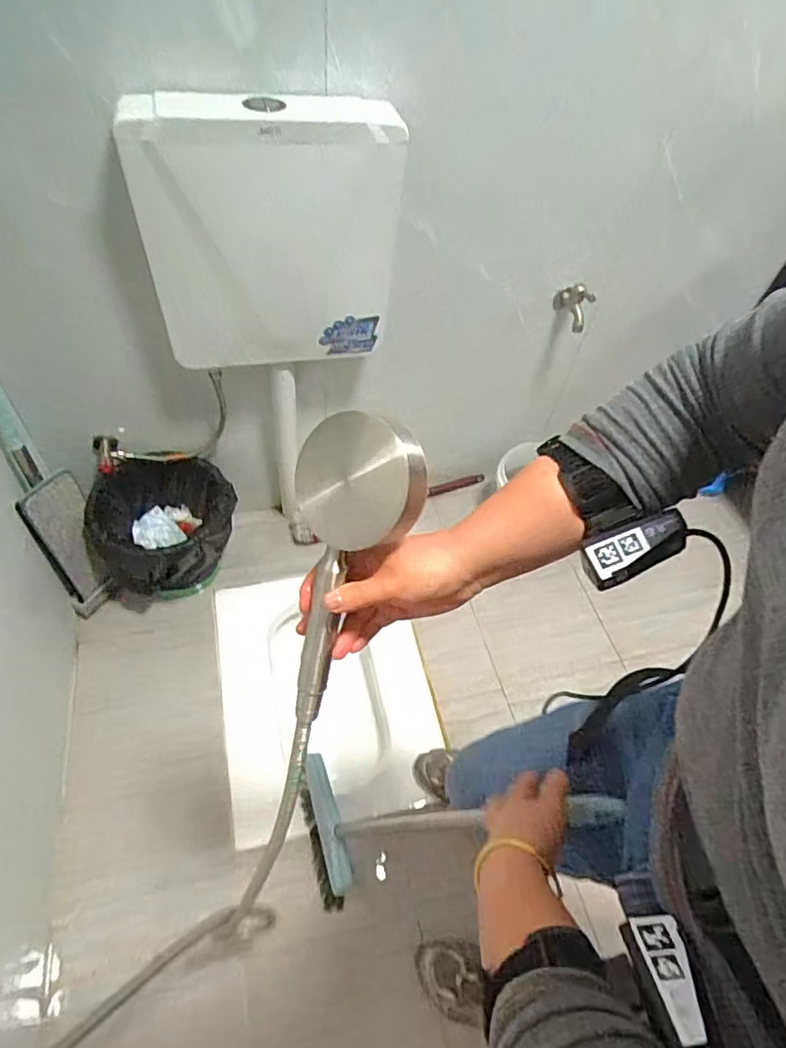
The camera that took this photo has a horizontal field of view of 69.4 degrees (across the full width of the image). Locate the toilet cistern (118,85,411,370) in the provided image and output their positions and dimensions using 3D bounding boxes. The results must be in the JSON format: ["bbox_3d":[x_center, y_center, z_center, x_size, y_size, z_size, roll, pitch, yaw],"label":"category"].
[{"bbox_3d":[-0.185,-0.456,0.921,0.398,0.389,0.167,-6,48,-11],"label":"toilet cistern"}]

